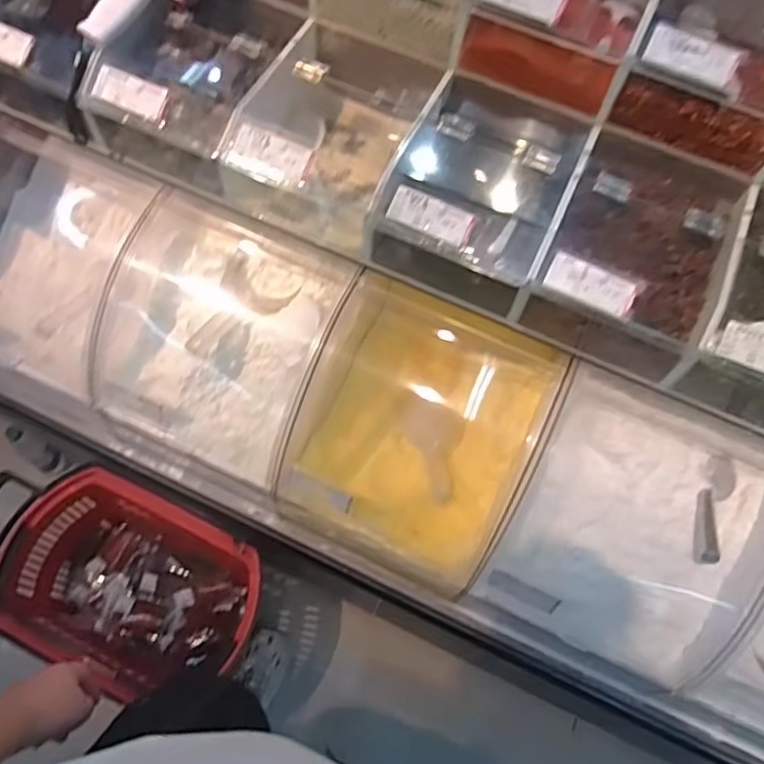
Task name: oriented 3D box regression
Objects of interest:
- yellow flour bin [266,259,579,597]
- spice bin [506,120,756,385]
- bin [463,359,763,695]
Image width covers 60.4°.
[{"bbox_3d":[0.055,0.058,0.953,0.297,0.265,0.347,24,64,9],"label":"yellow flour bin"},{"bbox_3d":[0.299,-0.144,0.815,0.198,0.180,0.247,22,63,8],"label":"spice bin"},{"bbox_3d":[0.330,0.196,0.863,0.293,0.218,0.295,24,64,9],"label":"bin"}]

